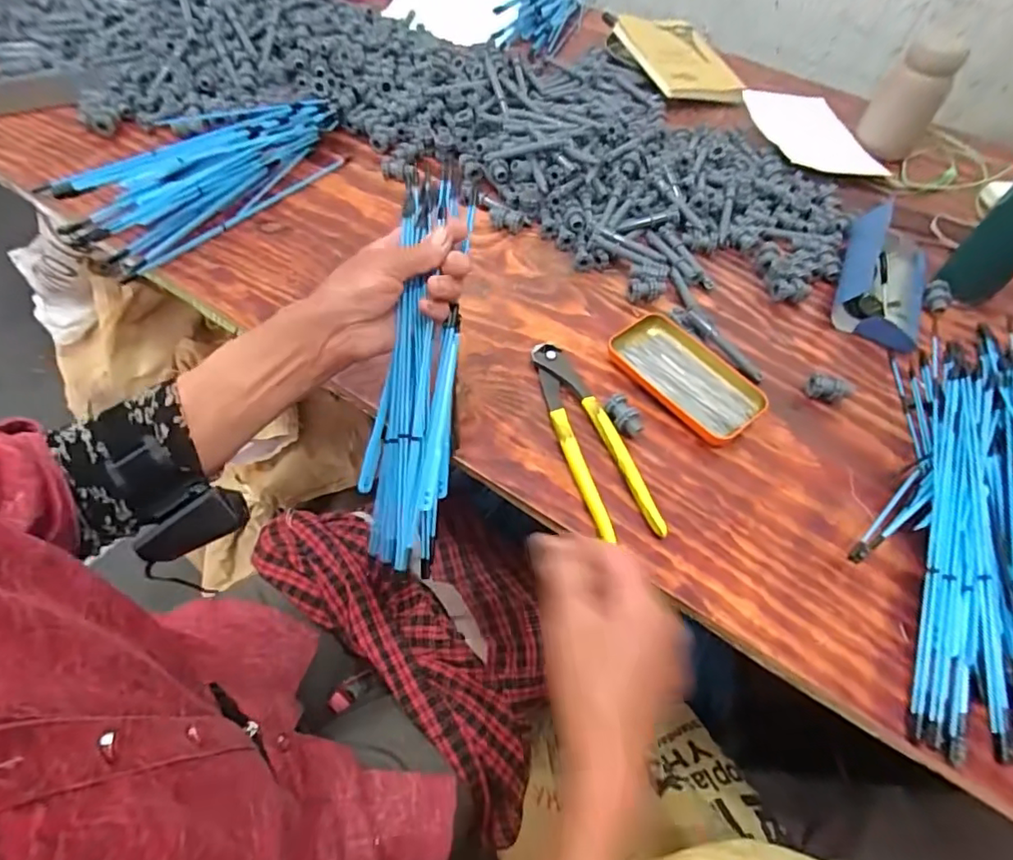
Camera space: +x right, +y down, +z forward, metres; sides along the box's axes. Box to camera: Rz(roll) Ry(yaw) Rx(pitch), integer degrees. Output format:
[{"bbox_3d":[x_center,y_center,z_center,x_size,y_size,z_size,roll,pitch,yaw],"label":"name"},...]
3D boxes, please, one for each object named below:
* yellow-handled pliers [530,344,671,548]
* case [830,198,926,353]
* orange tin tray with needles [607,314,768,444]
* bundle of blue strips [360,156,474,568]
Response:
[{"bbox_3d":[0.071,0.004,0.484,0.055,0.017,0.200,-14,59,-13],"label":"yellow-handled pliers"},{"bbox_3d":[0.420,-0.172,0.607,0.091,0.038,0.189,23,58,11],"label":"case"},{"bbox_3d":[0.171,-0.052,0.526,0.084,0.015,0.144,-34,65,-23],"label":"orange tin tray with needles"},{"bbox_3d":[-0.079,-0.046,0.459,0.076,0.053,0.319,6,95,1],"label":"bundle of blue strips"}]

